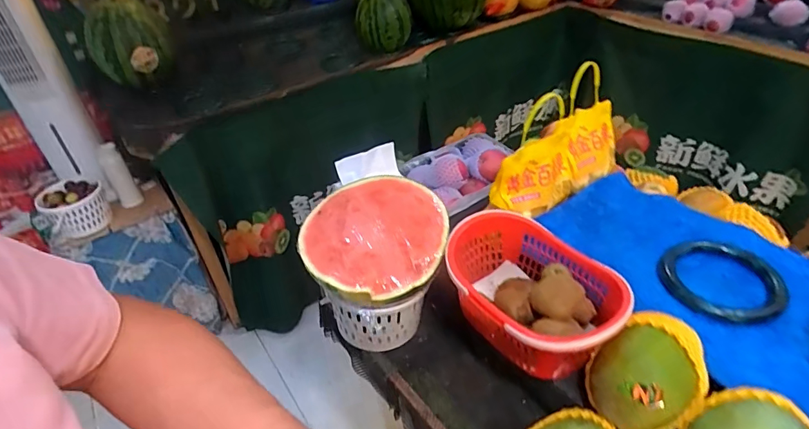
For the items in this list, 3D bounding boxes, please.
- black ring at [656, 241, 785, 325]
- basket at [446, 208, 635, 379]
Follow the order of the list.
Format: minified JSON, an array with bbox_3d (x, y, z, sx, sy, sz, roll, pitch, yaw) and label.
[{"bbox_3d":[0.450,0.090,0.657,0.143,0.031,0.148,-2,39,2],"label":"black ring"},{"bbox_3d":[0.191,0.118,0.688,0.199,0.122,0.264,-27,44,-26],"label":"basket"}]

